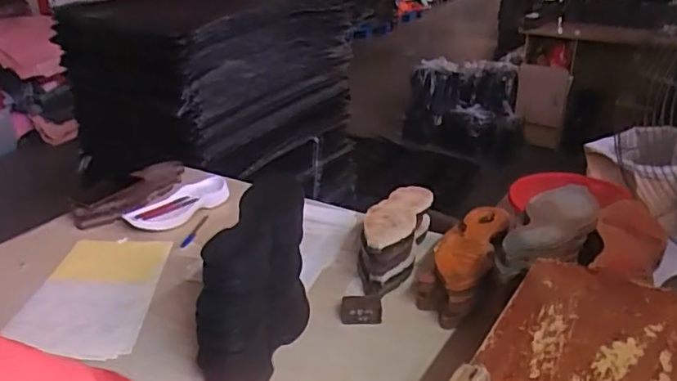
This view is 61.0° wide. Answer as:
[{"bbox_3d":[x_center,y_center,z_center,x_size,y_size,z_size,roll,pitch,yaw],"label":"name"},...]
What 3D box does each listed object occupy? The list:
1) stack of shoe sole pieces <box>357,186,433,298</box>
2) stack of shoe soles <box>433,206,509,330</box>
[{"bbox_3d":[0.099,0.102,1.119,0.100,0.133,0.264,14,26,18],"label":"stack of shoe sole pieces"},{"bbox_3d":[0.237,0.134,1.079,0.103,0.104,0.311,15,27,20],"label":"stack of shoe soles"}]

